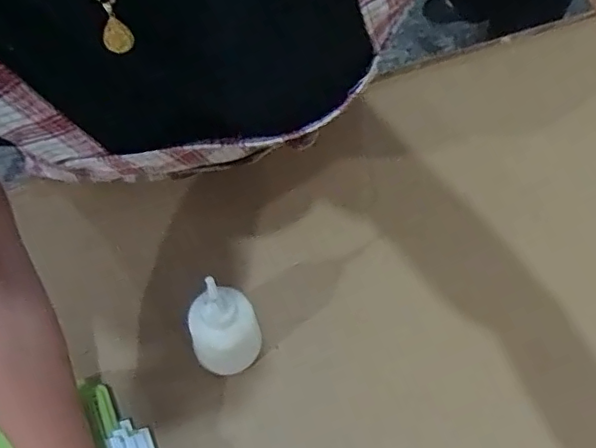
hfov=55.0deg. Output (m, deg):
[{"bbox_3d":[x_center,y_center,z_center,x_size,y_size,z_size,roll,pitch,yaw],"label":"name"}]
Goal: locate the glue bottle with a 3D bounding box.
[{"bbox_3d":[-0.063,0.095,0.499,0.061,0.145,0.054,-22,65,-12],"label":"glue bottle"}]

